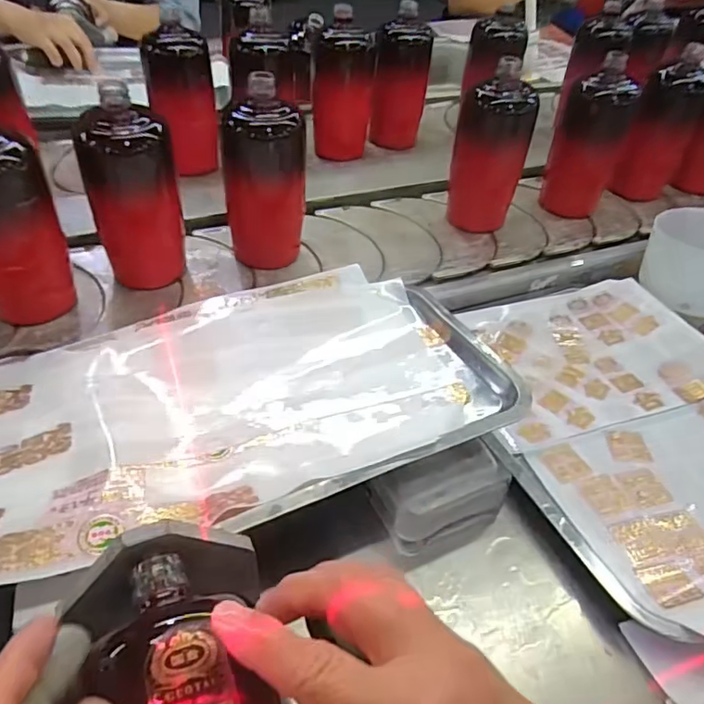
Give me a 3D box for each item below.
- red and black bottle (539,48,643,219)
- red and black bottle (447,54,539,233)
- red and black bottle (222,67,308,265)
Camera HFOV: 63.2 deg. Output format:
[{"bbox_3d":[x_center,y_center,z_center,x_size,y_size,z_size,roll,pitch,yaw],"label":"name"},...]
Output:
[{"bbox_3d":[0.304,-0.269,0.732,0.083,0.176,0.087,24,45,18],"label":"red and black bottle"},{"bbox_3d":[0.162,-0.232,0.674,0.061,0.176,0.066,-21,49,-27],"label":"red and black bottle"},{"bbox_3d":[-0.089,-0.172,0.584,0.072,0.172,0.060,-30,53,-33],"label":"red and black bottle"}]

